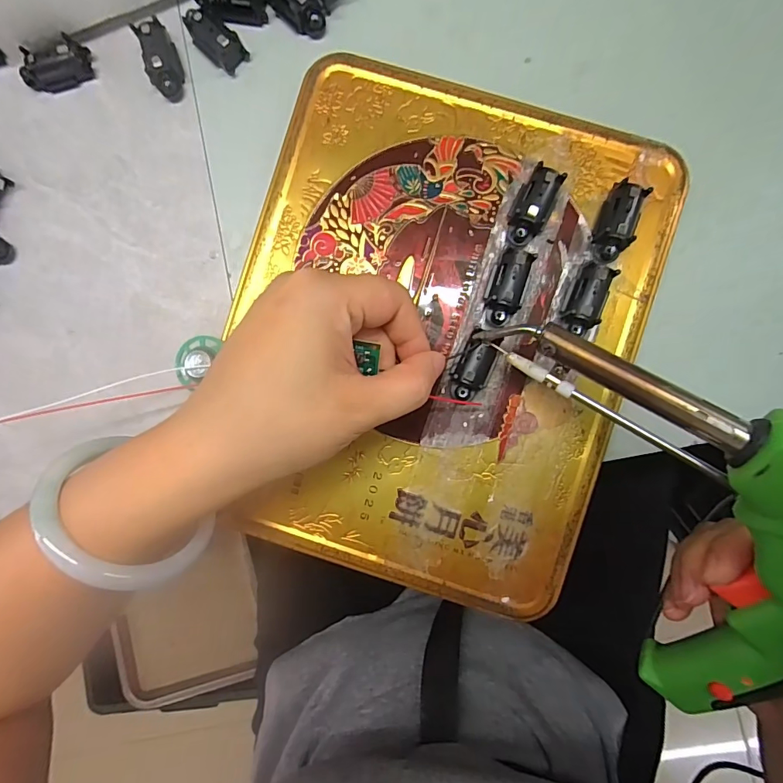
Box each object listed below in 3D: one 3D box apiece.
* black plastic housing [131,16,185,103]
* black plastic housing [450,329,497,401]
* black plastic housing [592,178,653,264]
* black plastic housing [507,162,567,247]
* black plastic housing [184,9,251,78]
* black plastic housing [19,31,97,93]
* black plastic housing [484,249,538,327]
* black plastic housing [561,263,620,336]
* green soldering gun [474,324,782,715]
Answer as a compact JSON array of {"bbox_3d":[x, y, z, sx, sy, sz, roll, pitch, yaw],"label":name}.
[{"bbox_3d":[-0.118,-0.170,0.228,0.016,0.013,0.034,-20,89,1],"label":"black plastic housing"},{"bbox_3d":[0.038,-0.010,0.206,0.017,0.015,0.030,28,90,2],"label":"black plastic housing"},{"bbox_3d":[0.106,-0.078,0.206,0.017,0.013,0.035,19,90,2],"label":"black plastic housing"},{"bbox_3d":[0.066,-0.085,0.206,0.017,0.015,0.034,24,90,2],"label":"black plastic housing"},{"bbox_3d":[-0.090,-0.180,0.227,0.030,0.013,0.016,42,91,2],"label":"black plastic housing"},{"bbox_3d":[-0.174,-0.168,0.230,0.036,0.012,0.016,-15,89,2],"label":"black plastic housing"},{"bbox_3d":[0.054,-0.047,0.206,0.017,0.014,0.034,16,90,2],"label":"black plastic housing"},{"bbox_3d":[0.091,-0.042,0.206,0.015,0.013,0.032,20,90,2],"label":"black plastic housing"},{"bbox_3d":[0.135,0.041,0.168,0.032,0.126,0.188,-33,99,-41],"label":"green soldering gun"}]

